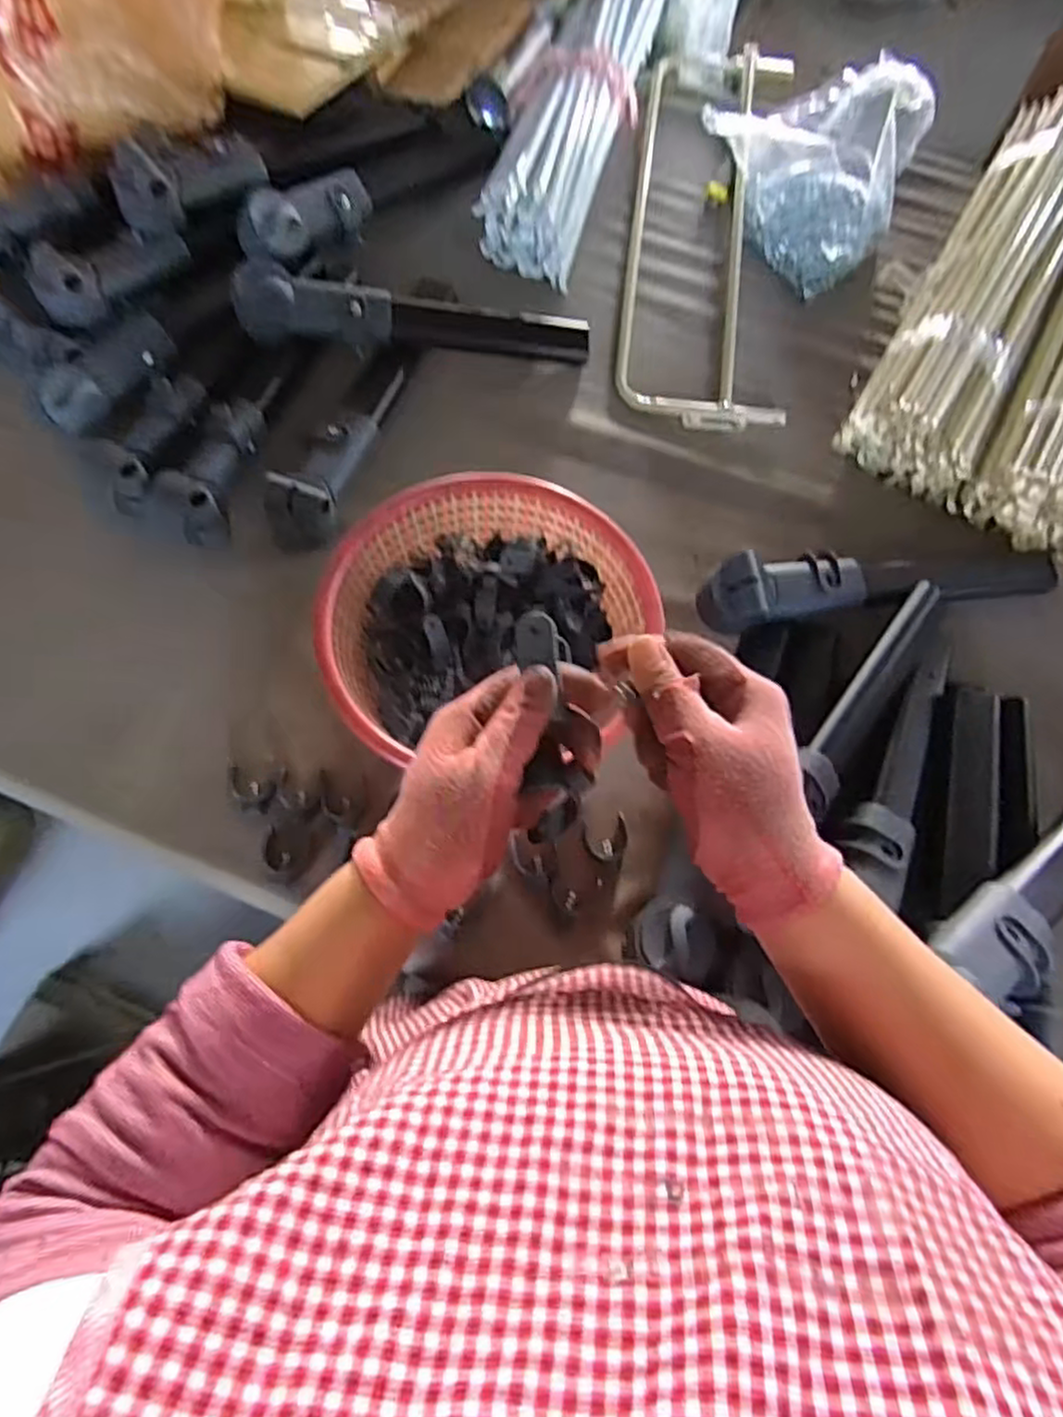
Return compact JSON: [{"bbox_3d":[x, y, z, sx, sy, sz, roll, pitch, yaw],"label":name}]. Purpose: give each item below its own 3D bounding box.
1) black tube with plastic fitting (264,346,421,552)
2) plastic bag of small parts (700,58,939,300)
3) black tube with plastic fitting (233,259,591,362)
[{"bbox_3d":[-0.192,-0.290,0.744,0.068,0.058,0.276,23,71,6],"label":"black tube with plastic fitting"},{"bbox_3d":[0.373,-0.693,0.887,0.196,0.126,0.278,-20,73,-9],"label":"plastic bag of small parts"},{"bbox_3d":[-0.125,-0.435,0.793,0.390,0.049,0.060,-2,70,-17],"label":"black tube with plastic fitting"}]

